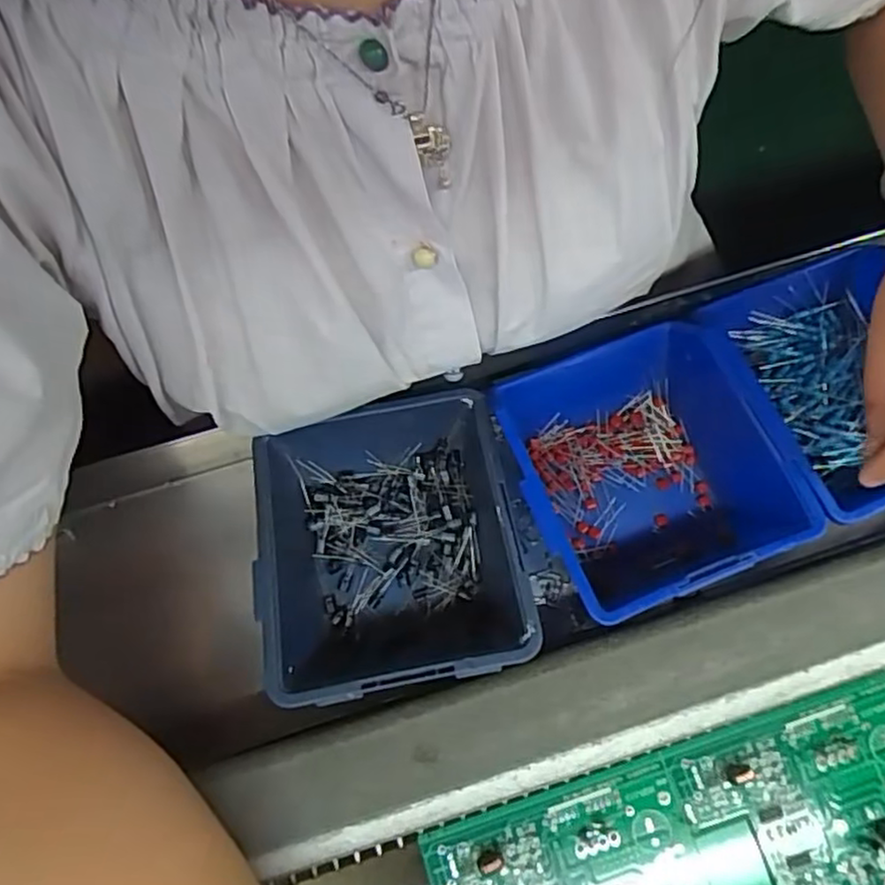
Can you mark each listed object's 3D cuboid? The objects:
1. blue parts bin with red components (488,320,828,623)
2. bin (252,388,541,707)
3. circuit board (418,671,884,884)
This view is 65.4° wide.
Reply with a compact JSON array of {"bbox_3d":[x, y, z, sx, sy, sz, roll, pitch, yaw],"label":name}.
[{"bbox_3d":[0.095,0.012,0.352,0.117,0.061,0.134,-21,69,-6],"label":"blue parts bin with red components"},{"bbox_3d":[-0.026,0.050,0.342,0.117,0.058,0.135,-9,68,-2],"label":"bin"},{"bbox_3d":[0.107,0.174,0.283,0.212,0.009,0.095,-14,68,-3],"label":"circuit board"}]

